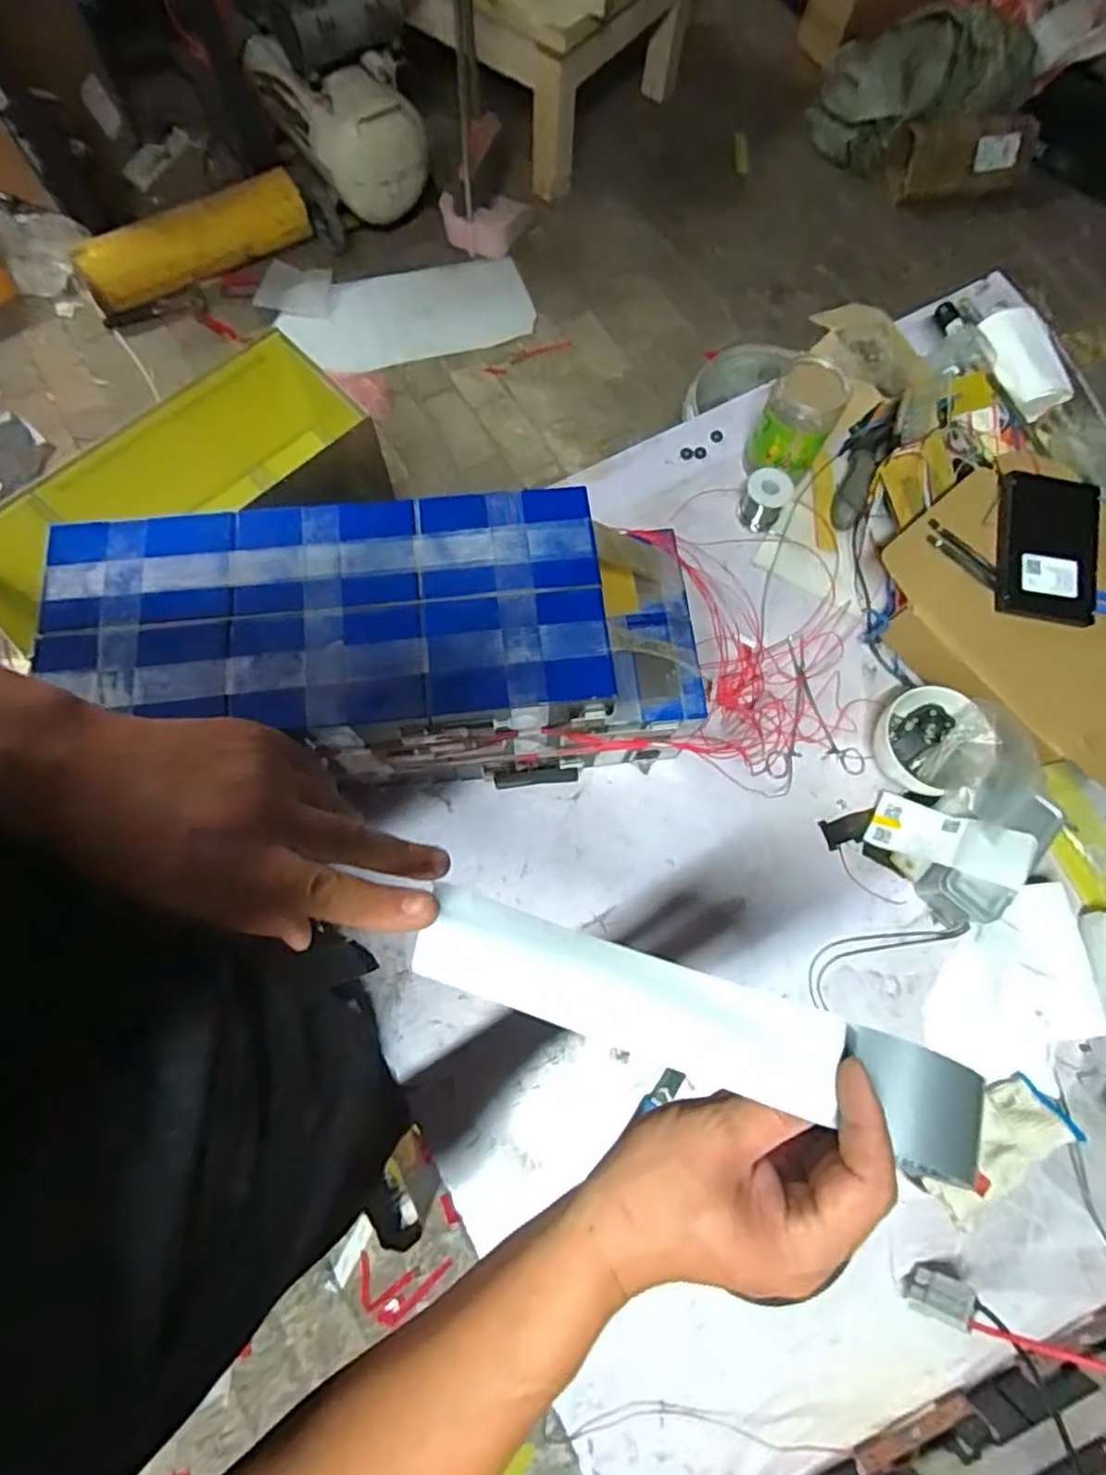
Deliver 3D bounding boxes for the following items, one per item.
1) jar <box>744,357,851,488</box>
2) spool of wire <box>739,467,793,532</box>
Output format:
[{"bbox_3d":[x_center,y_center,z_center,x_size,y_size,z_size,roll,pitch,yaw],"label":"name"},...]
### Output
[{"bbox_3d":[0.283,-0.366,0.794,0.081,0.118,0.088,1,74,-2],"label":"jar"},{"bbox_3d":[0.255,-0.287,0.814,0.052,0.062,0.052,1,74,-2],"label":"spool of wire"}]

